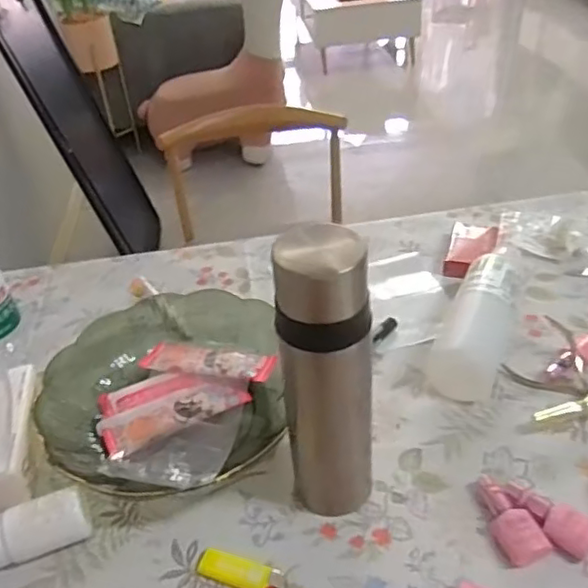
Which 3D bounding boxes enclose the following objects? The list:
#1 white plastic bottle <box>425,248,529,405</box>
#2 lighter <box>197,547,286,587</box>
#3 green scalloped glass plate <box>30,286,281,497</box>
[{"bbox_3d":[0.198,0.014,0.630,0.061,0.060,0.211,15,43,24],"label":"white plastic bottle"},{"bbox_3d":[-0.040,0.207,0.454,0.067,0.008,0.023,12,42,21],"label":"lighter"},{"bbox_3d":[-0.117,0.088,0.580,0.230,0.048,0.214,-3,38,3],"label":"green scalloped glass plate"}]

